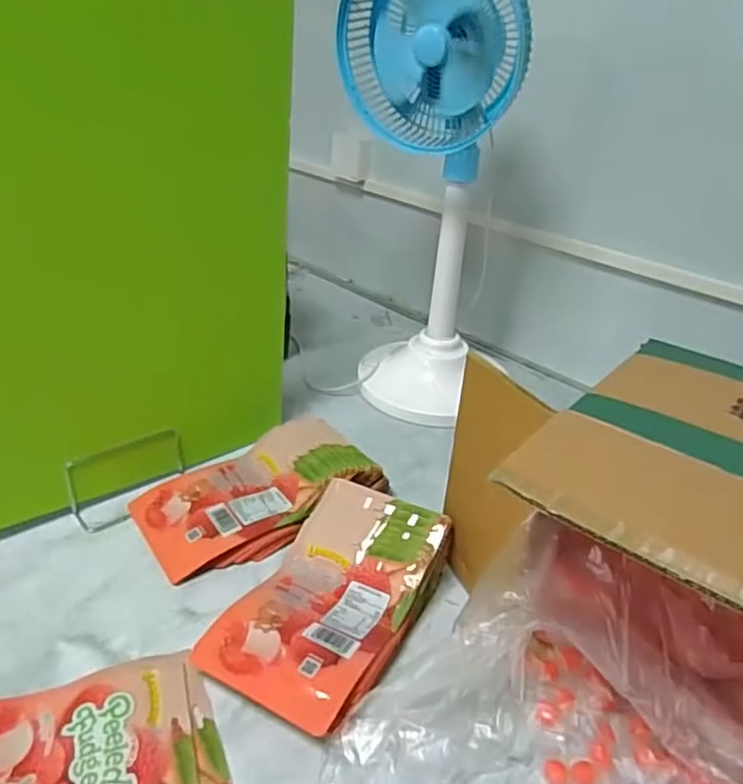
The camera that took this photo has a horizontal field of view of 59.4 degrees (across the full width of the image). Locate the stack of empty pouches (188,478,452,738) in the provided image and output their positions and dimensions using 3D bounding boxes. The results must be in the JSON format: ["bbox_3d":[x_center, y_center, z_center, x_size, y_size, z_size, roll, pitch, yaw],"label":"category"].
[{"bbox_3d":[-0.042,0.213,0.688,0.168,0.071,0.265,18,35,21],"label":"stack of empty pouches"}]

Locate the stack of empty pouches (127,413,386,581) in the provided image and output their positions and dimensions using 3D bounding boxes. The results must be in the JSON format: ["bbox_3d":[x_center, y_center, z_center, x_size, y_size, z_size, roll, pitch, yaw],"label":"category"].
[{"bbox_3d":[-0.148,0.120,0.841,0.288,0.061,0.176,-18,38,-31],"label":"stack of empty pouches"}]

